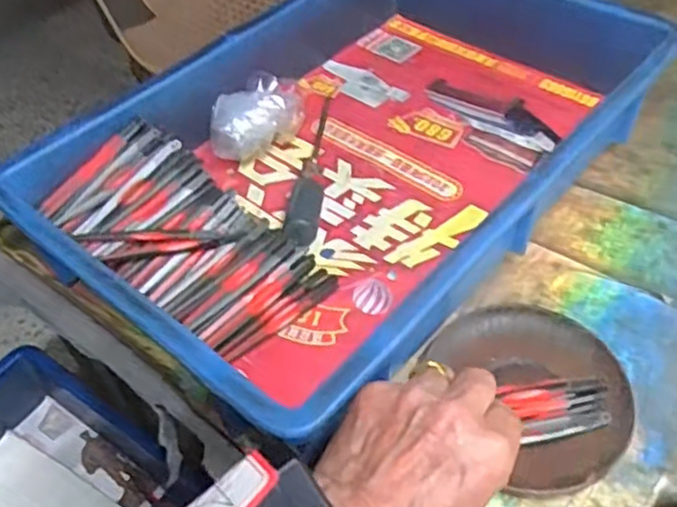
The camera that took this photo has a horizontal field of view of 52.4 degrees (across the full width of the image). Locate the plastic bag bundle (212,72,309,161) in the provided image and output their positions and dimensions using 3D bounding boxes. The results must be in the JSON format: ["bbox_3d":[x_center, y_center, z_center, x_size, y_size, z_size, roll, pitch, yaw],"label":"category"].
[{"bbox_3d":[-0.063,-0.104,0.536,0.075,0.055,0.044,-25,52,-16],"label":"plastic bag bundle"}]

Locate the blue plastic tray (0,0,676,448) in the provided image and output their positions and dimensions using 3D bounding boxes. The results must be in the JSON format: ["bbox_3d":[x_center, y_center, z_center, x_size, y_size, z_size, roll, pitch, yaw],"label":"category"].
[{"bbox_3d":[0.020,-0.082,0.500,0.276,0.080,0.430,32,59,28],"label":"blue plastic tray"}]

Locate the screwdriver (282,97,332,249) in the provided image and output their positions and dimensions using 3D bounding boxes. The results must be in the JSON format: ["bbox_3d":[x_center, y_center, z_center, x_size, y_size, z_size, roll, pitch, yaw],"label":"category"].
[{"bbox_3d":[-0.017,-0.069,0.524,0.021,0.021,0.175,3,50,7],"label":"screwdriver"}]

